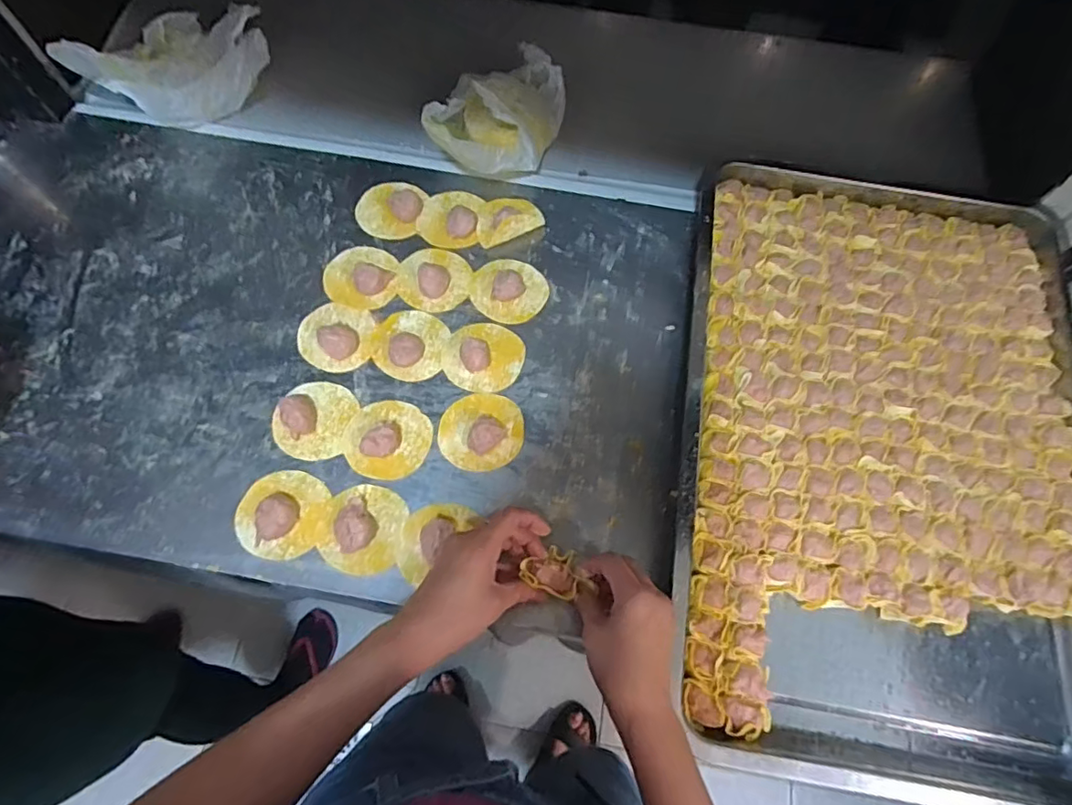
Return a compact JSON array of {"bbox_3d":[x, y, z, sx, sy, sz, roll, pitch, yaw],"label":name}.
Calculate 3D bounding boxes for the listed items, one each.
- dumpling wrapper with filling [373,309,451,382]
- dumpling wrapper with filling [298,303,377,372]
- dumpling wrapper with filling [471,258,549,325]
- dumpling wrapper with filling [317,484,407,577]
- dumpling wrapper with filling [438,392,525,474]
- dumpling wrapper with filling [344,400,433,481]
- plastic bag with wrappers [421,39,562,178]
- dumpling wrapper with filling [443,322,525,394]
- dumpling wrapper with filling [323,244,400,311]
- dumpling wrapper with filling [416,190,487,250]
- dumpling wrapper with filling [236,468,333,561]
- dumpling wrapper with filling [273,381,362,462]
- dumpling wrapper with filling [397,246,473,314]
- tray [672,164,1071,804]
[{"bbox_3d":[-0.129,-0.064,0.571,0.074,0.018,0.079,1,69,-2],"label":"dumpling wrapper with filling"},{"bbox_3d":[-0.206,-0.072,0.568,0.075,0.021,0.075,1,69,-2],"label":"dumpling wrapper with filling"},{"bbox_3d":[-0.030,-0.125,0.599,0.079,0.018,0.075,1,69,-2],"label":"dumpling wrapper with filling"},{"bbox_3d":[-0.156,0.111,0.495,0.069,0.021,0.077,10,69,2],"label":"dumpling wrapper with filling"},{"bbox_3d":[-0.052,0.025,0.535,0.079,0.022,0.079,1,69,-2],"label":"dumpling wrapper with filling"},{"bbox_3d":[-0.142,0.032,0.528,0.079,0.019,0.076,1,69,-2],"label":"dumpling wrapper with filling"},{"bbox_3d":[-0.044,-0.322,0.629,0.120,0.097,0.167,19,69,5],"label":"plastic bag with wrappers"},{"bbox_3d":[-0.053,-0.051,0.562,0.077,0.026,0.075,1,69,-2],"label":"dumpling wrapper with filling"},{"bbox_3d":[-0.189,-0.141,0.596,0.076,0.023,0.076,3,69,-1],"label":"dumpling wrapper with filling"},{"bbox_3d":[-0.097,-0.215,0.626,0.067,0.019,0.076,9,69,1],"label":"dumpling wrapper with filling"},{"bbox_3d":[-0.231,0.099,0.502,0.075,0.015,0.078,1,69,-2],"label":"dumpling wrapper with filling"},{"bbox_3d":[-0.215,0.013,0.535,0.069,0.022,0.079,14,69,3],"label":"dumpling wrapper with filling"},{"bbox_3d":[-0.109,-0.137,0.600,0.077,0.019,0.078,1,69,-2],"label":"dumpling wrapper with filling"},{"bbox_3d":[0.334,0.026,0.530,0.388,0.058,0.592,12,69,2],"label":"tray"}]

